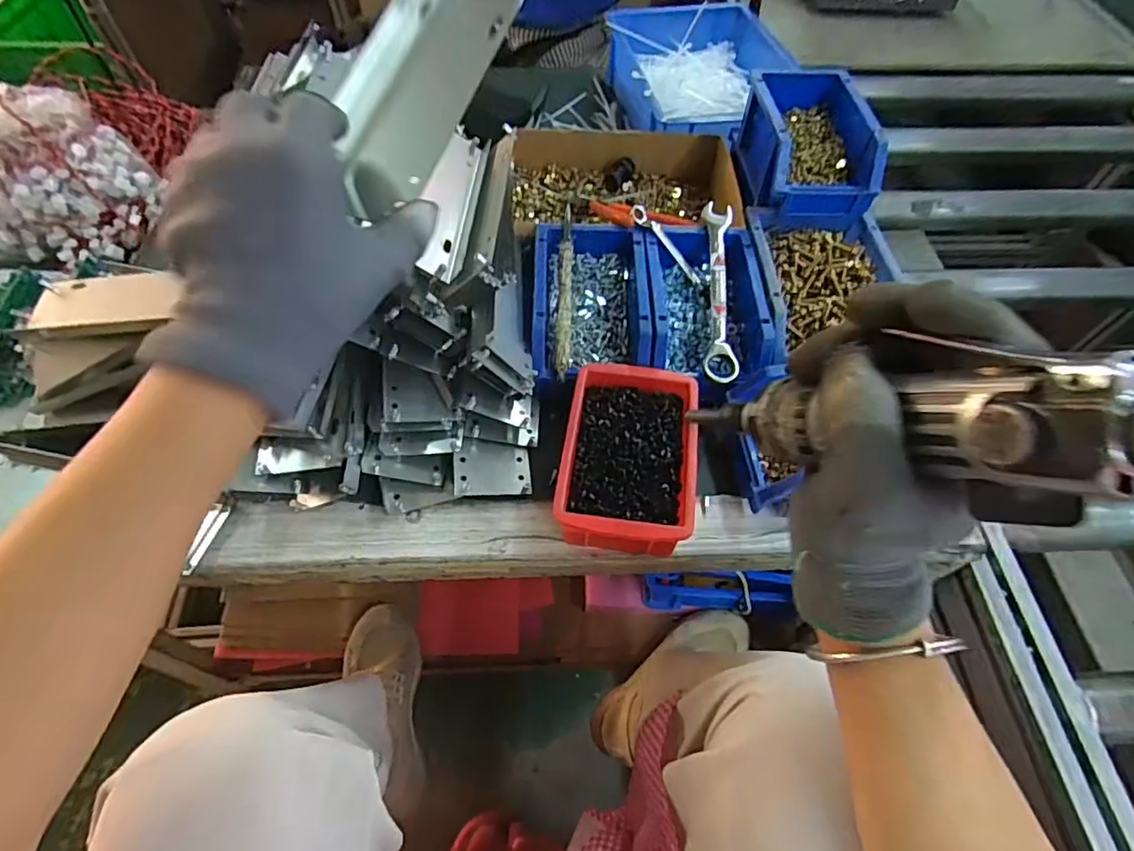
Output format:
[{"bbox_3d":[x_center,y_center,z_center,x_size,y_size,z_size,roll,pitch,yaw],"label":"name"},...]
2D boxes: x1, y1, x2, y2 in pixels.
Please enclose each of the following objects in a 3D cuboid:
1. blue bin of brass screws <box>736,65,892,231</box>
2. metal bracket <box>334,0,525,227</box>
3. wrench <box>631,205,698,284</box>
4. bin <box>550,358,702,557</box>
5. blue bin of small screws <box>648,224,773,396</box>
[{"bbox_3d":[0.238,-0.282,0.561,0.101,0.070,0.158,-1,58,-2],"label":"blue bin of brass screws"},{"bbox_3d":[-0.082,-0.202,0.325,0.070,0.017,0.176,14,75,8],"label":"metal bracket"},{"bbox_3d":[0.094,-0.172,0.537,0.016,0.010,0.093,-41,91,-23],"label":"wrench"},{"bbox_3d":[0.048,0.023,0.444,0.102,0.046,0.152,8,58,4],"label":"bin"},{"bbox_3d":[0.121,-0.109,0.521,0.107,0.066,0.157,-4,58,-3],"label":"blue bin of small screws"}]

